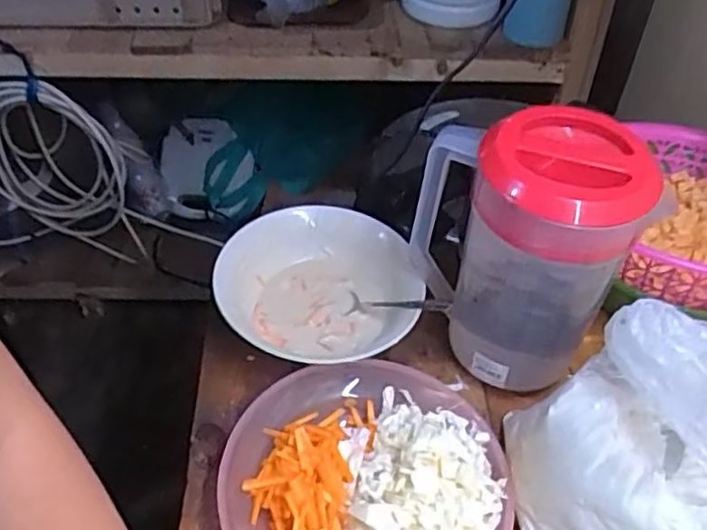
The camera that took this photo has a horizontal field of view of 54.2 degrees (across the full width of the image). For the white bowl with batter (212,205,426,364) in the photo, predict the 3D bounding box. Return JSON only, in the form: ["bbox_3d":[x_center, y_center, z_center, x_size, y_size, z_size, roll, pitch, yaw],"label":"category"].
[{"bbox_3d":[-0.031,0.029,0.639,0.178,0.063,0.172,1,47,-1],"label":"white bowl with batter"}]

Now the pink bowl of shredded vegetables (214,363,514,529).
[{"bbox_3d":[0.011,0.167,0.524,0.216,0.048,0.205,1,47,-1],"label":"pink bowl of shredded vegetables"}]

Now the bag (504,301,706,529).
[{"bbox_3d":[0.206,0.128,0.450,0.161,0.188,0.124,1,47,-1],"label":"bag"}]

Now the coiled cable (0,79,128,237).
[{"bbox_3d":[-0.538,-0.204,1.257,0.321,0.281,0.091,39,35,-17],"label":"coiled cable"}]

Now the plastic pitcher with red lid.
[{"bbox_3d":[0.129,-0.001,0.568,0.158,0.229,0.110,7,47,4],"label":"plastic pitcher with red lid"}]

